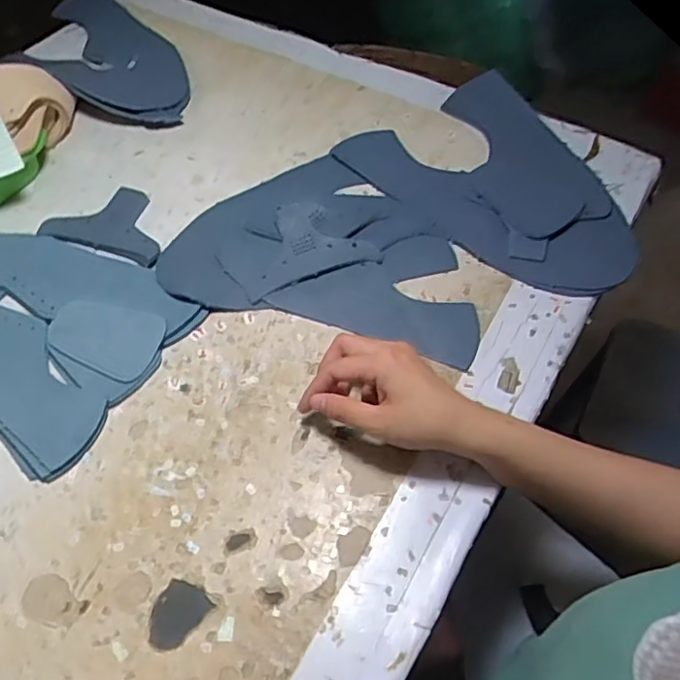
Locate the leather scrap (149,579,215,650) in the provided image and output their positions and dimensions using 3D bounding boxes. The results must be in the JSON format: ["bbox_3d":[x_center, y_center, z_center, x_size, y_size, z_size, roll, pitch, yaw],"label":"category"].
[{"bbox_3d":[-0.108,0.179,0.409,0.032,0.004,0.041,29,62,19],"label":"leather scrap"}]

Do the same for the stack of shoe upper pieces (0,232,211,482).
[{"bbox_3d":[-0.259,-0.018,0.536,0.248,0.011,0.175,32,62,20],"label":"stack of shoe upper pieces"}]

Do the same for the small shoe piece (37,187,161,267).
[{"bbox_3d":[-0.214,-0.116,0.602,0.122,0.007,0.080,18,59,12],"label":"small shoe piece"}]

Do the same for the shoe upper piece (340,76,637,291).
[{"bbox_3d":[0.157,-0.154,0.604,0.193,0.021,0.279,-31,61,-18],"label":"shoe upper piece"}]

